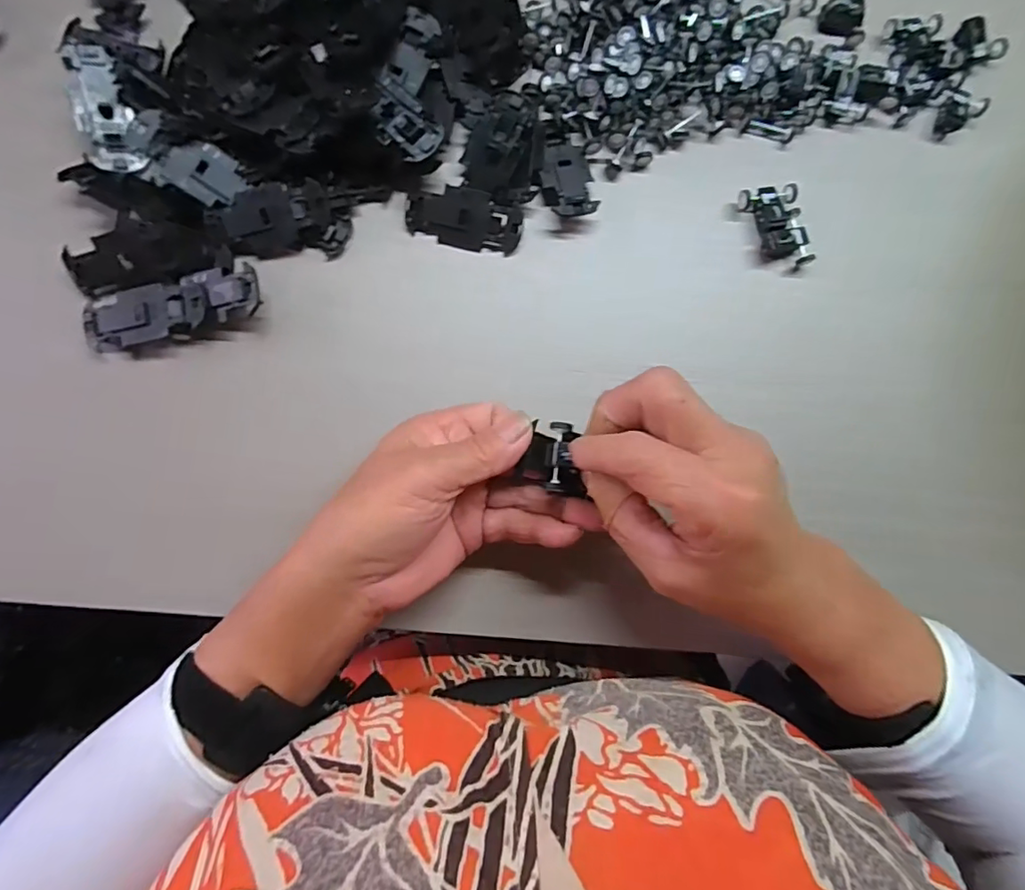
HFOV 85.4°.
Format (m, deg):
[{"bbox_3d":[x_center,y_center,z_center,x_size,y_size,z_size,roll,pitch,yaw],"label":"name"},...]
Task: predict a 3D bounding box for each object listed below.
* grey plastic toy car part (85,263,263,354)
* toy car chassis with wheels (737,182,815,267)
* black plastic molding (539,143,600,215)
[{"bbox_3d":[-0.176,-0.073,0.289,0.090,0.011,0.029,-14,86,-5],"label":"grey plastic toy car part"},{"bbox_3d":[0.151,-0.125,0.322,0.032,0.020,0.047,-11,86,-4],"label":"toy car chassis with wheels"},{"bbox_3d":[0.030,-0.149,0.310,0.029,0.010,0.046,-8,86,-4],"label":"black plastic molding"}]

